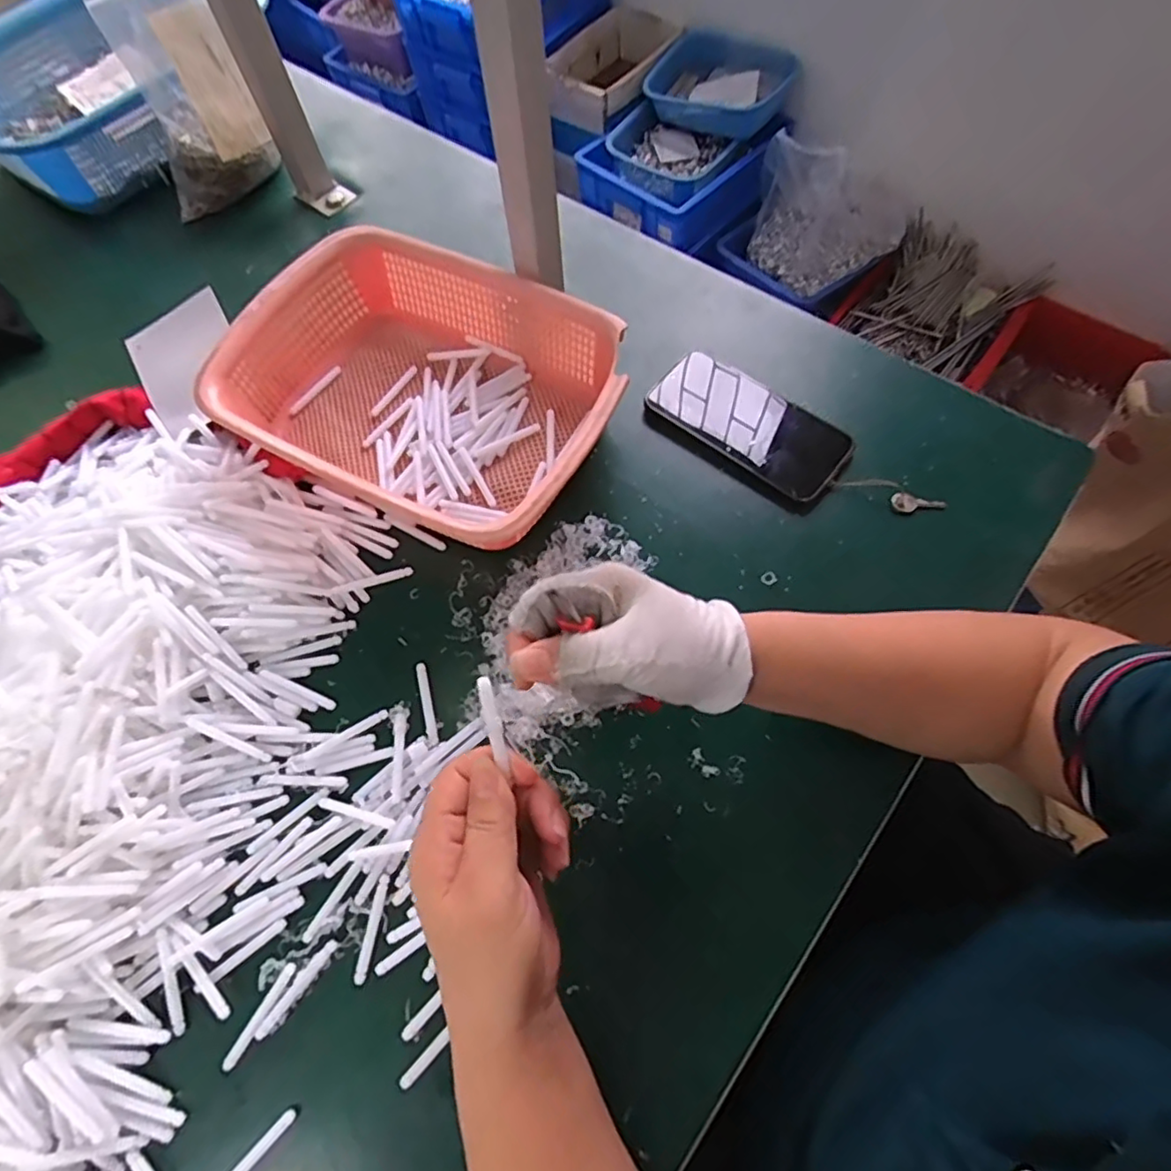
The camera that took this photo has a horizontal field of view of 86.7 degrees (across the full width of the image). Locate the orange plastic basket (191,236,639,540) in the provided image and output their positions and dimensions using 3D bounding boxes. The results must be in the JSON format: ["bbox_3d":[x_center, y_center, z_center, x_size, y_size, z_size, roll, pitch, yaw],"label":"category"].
[{"bbox_3d":[-0.123,-0.151,0.494,0.291,0.080,0.210,25,69,13],"label":"orange plastic basket"}]

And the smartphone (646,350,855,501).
[{"bbox_3d":[0.135,-0.138,0.512,0.163,0.013,0.083,38,73,17],"label":"smartphone"}]

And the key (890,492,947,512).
[{"bbox_3d":[0.255,-0.062,0.476,0.039,0.008,0.013,8,67,6],"label":"key"}]

